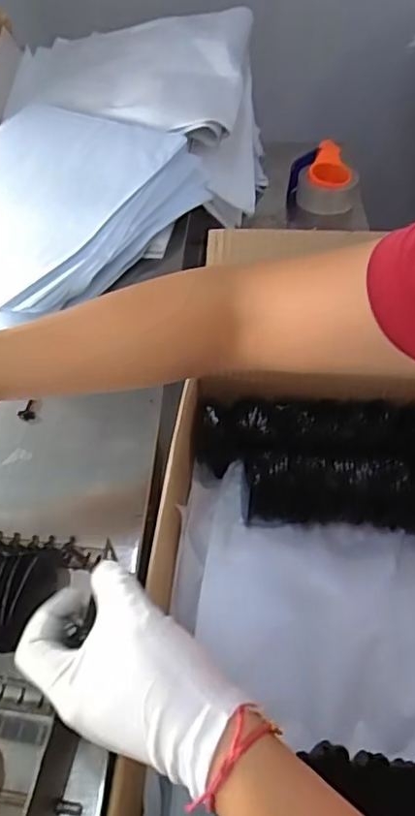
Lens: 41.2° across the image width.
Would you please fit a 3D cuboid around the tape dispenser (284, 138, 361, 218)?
[{"bbox_3d":[0.218,-0.453,1.073,0.131,0.069,0.168,0,49,4],"label":"tape dispenser"}]

